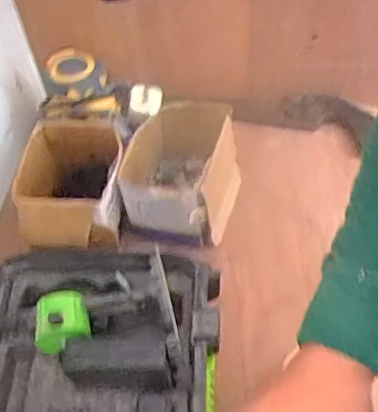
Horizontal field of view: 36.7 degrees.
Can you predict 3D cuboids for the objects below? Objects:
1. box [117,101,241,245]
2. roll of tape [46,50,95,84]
[{"bbox_3d":[-0.004,-0.039,0.685,0.114,0.108,0.158,8,54,12],"label":"box"},{"bbox_3d":[-0.146,-0.172,0.707,0.054,0.022,0.052,-3,52,3],"label":"roll of tape"}]

